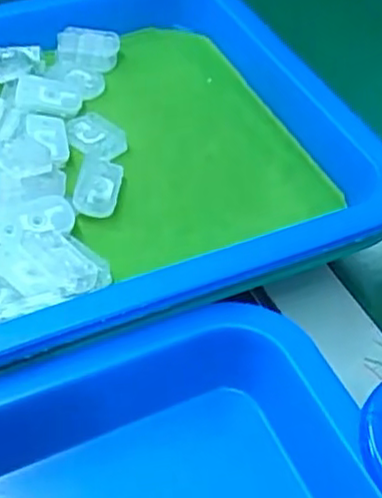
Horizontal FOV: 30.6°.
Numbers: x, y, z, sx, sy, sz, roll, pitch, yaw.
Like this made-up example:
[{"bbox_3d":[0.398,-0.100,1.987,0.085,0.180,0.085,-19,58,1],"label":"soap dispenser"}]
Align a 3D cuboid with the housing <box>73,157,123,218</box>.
[{"bbox_3d":[-0.046,-0.031,0.355,0.020,0.012,0.038,3,46,4],"label":"housing"}]

